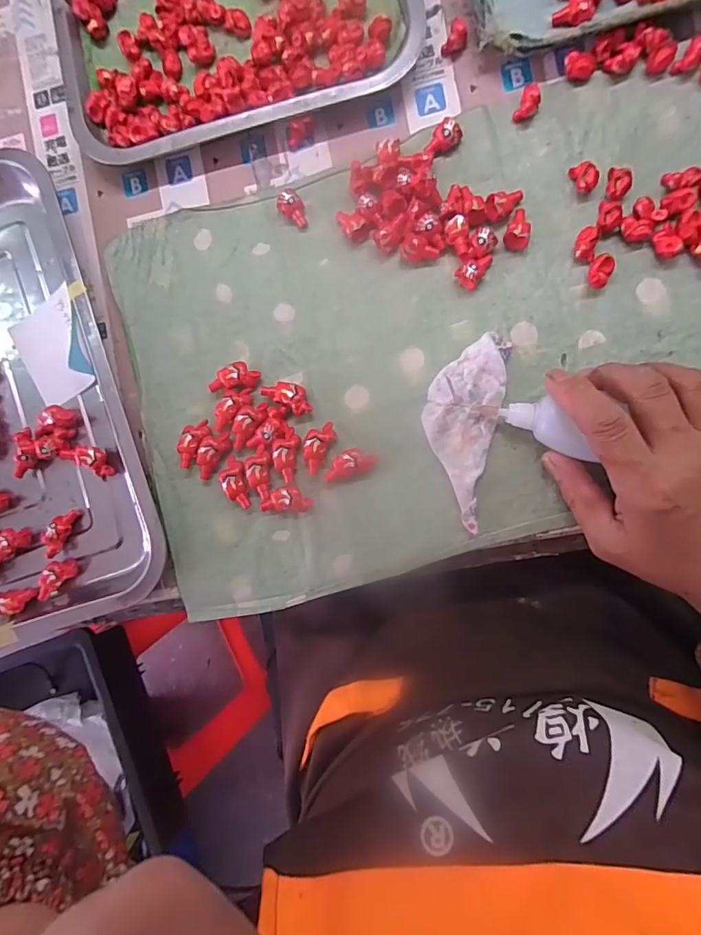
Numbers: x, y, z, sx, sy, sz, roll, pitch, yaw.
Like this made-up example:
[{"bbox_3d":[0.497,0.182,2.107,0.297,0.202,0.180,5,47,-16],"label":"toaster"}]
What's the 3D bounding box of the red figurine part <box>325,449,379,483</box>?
[{"bbox_3d":[0.000,-0.002,0.341,0.037,0.013,0.019,-20,88,8],"label":"red figurine part"}]

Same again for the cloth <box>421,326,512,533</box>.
[{"bbox_3d":[0.075,-0.026,0.331,0.049,0.013,0.128,8,92,8],"label":"cloth"}]

